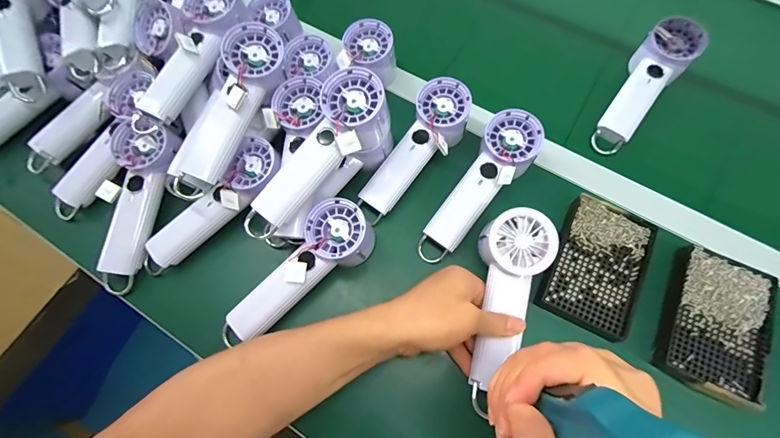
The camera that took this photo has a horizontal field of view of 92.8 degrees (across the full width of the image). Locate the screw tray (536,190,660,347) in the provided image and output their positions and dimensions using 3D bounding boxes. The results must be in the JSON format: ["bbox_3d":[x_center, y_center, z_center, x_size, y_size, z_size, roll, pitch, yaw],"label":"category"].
[{"bbox_3d":[0.227,0.050,0.406,0.091,0.017,0.139,26,72,11],"label":"screw tray"}]

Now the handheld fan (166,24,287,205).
[{"bbox_3d":[-0.170,-0.113,0.400,0.059,0.047,0.199,24,86,10],"label":"handheld fan"}]

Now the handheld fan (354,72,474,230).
[{"bbox_3d":[0.029,-0.082,0.435,0.064,0.060,0.182,36,74,13],"label":"handheld fan"}]

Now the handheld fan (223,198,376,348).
[{"bbox_3d":[-0.093,0.061,0.383,0.065,0.048,0.186,38,75,14],"label":"handheld fan"}]

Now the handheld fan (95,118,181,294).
[{"bbox_3d":[-0.285,-0.012,0.417,0.067,0.030,0.181,9,85,4],"label":"handheld fan"}]

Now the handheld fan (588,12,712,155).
[{"bbox_3d":[0.326,-0.169,0.481,0.061,0.040,0.195,35,89,13],"label":"handheld fan"}]

